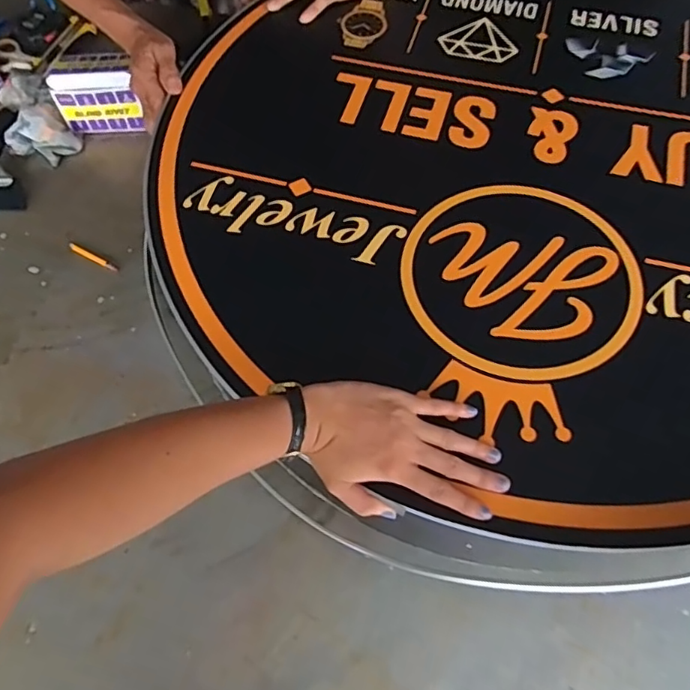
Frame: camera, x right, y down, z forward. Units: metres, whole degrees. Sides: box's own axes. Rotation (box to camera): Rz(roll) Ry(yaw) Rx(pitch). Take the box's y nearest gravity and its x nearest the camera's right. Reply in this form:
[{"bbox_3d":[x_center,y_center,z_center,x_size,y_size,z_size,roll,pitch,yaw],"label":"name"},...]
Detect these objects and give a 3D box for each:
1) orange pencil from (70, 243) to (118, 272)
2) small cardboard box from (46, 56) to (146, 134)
[{"bbox_3d":[-0.347,-0.121,0.771,0.082,0.007,0.011,26,66,15],"label":"orange pencil"},{"bbox_3d":[-0.371,-0.384,0.860,0.120,0.100,0.080,-2,62,1],"label":"small cardboard box"}]

